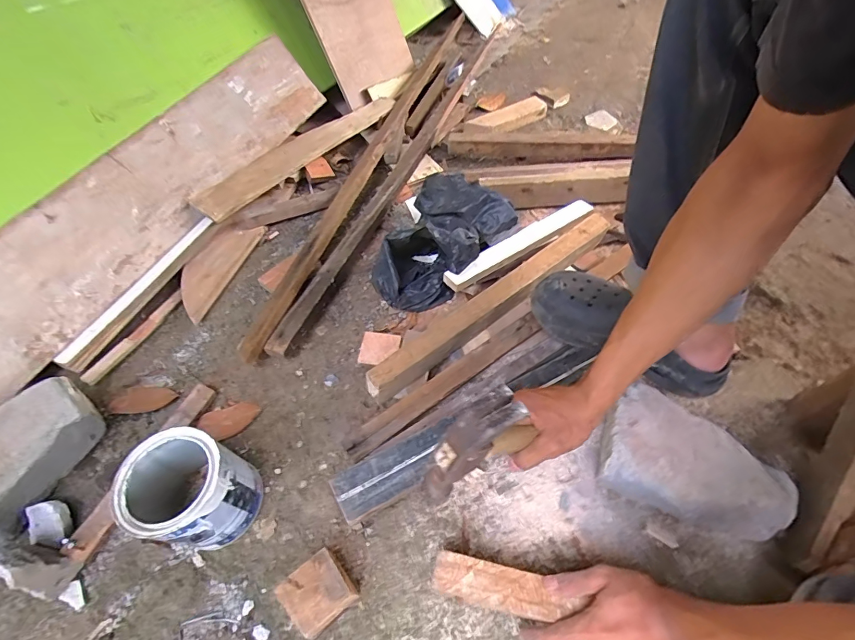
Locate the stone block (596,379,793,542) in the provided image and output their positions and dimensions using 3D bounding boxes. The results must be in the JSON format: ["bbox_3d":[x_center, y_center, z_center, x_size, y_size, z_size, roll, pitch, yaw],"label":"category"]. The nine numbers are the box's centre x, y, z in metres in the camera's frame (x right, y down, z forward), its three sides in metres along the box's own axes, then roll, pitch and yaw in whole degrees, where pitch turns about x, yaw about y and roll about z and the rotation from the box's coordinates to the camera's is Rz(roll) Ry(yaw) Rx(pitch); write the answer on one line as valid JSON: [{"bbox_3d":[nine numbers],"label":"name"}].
[{"bbox_3d":[0.324,0.181,0.519,0.200,0.074,0.130,22,58,18],"label":"stone block"}]

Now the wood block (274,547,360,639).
[{"bbox_3d":[-0.118,0.300,0.462,0.070,0.043,0.066,-36,60,-25],"label":"wood block"}]

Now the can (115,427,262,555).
[{"bbox_3d":[-0.275,0.200,0.493,0.117,0.127,0.114,26,59,20],"label":"can"}]

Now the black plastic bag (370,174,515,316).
[{"bbox_3d":[0.034,-0.138,0.732,0.185,0.120,0.266,20,57,17],"label":"black plastic bag"}]

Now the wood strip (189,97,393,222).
[{"bbox_3d":[-0.267,-0.386,0.926,0.084,0.020,0.560,33,58,12],"label":"wood strip"}]

